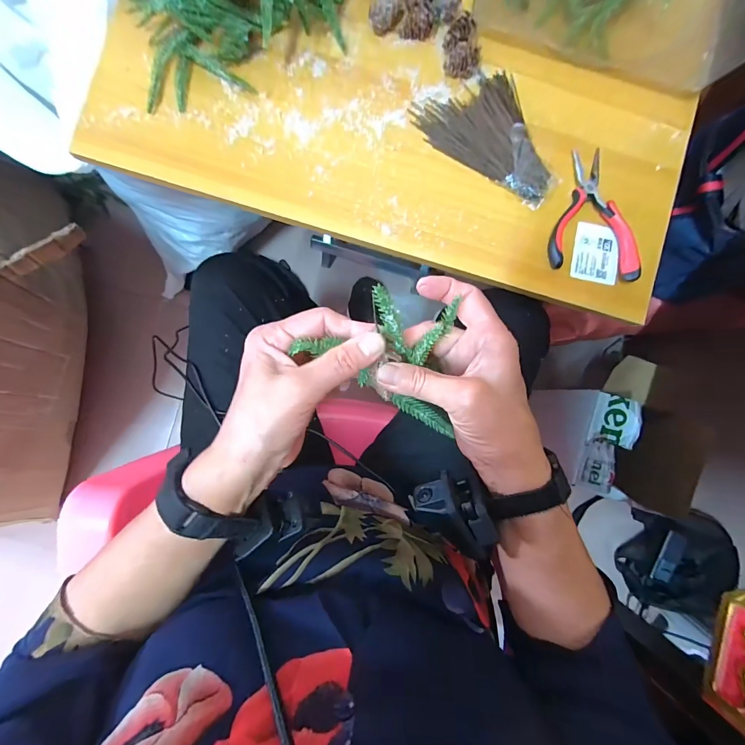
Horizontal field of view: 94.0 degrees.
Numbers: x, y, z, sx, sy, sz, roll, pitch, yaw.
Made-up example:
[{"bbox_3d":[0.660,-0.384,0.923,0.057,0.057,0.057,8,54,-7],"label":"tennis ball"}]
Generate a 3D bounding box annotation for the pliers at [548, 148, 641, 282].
[{"bbox_3d":[0.229,-0.161,0.351,0.085,0.022,0.124,11,88,-3],"label":"pliers"}]

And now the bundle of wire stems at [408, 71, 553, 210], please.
[{"bbox_3d":[0.116,-0.226,0.349,0.106,0.013,0.137,-24,90,-4],"label":"bundle of wire stems"}]

